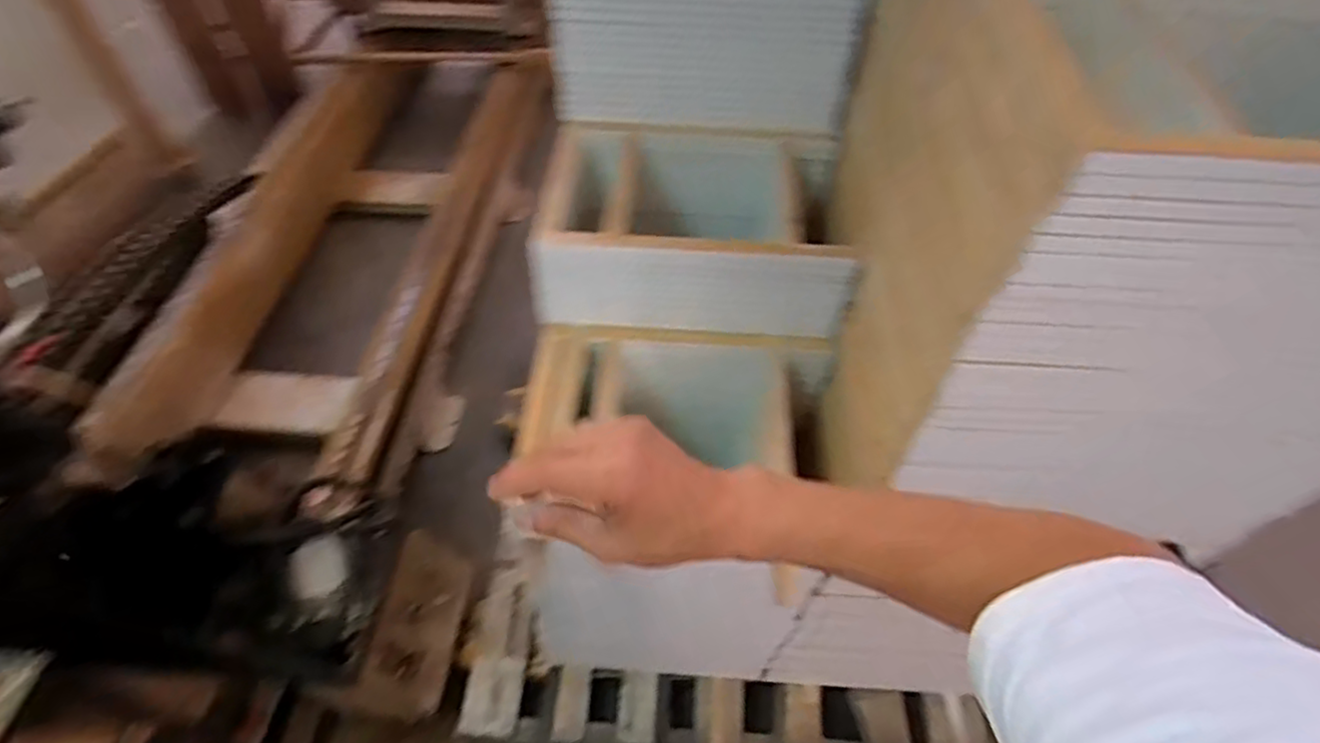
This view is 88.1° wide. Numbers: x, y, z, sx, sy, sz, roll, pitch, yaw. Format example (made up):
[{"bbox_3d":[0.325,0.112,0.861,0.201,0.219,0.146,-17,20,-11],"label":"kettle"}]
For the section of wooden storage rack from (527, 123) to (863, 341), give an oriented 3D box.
[{"bbox_3d":[0.051,-0.214,0.970,0.411,0.134,0.291,5,51,3],"label":"section of wooden storage rack"}]

